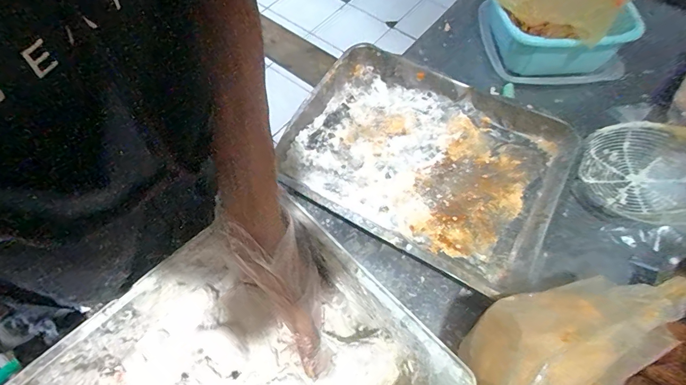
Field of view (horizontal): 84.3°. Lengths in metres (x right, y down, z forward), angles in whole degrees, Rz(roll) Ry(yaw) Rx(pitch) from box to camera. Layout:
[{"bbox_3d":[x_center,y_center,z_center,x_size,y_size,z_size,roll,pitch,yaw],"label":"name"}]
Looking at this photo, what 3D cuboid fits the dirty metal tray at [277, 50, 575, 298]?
[{"bbox_3d":[0.108,-0.053,0.547,0.371,0.043,0.284,27,65,14],"label":"dirty metal tray"}]

